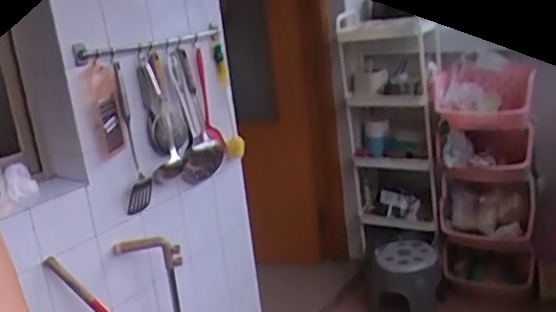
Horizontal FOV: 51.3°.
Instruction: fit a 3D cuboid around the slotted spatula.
[{"bbox_3d":[-0.341,-0.039,1.364,0.022,0.347,0.070,1,10,38],"label":"slotted spatula"}]

